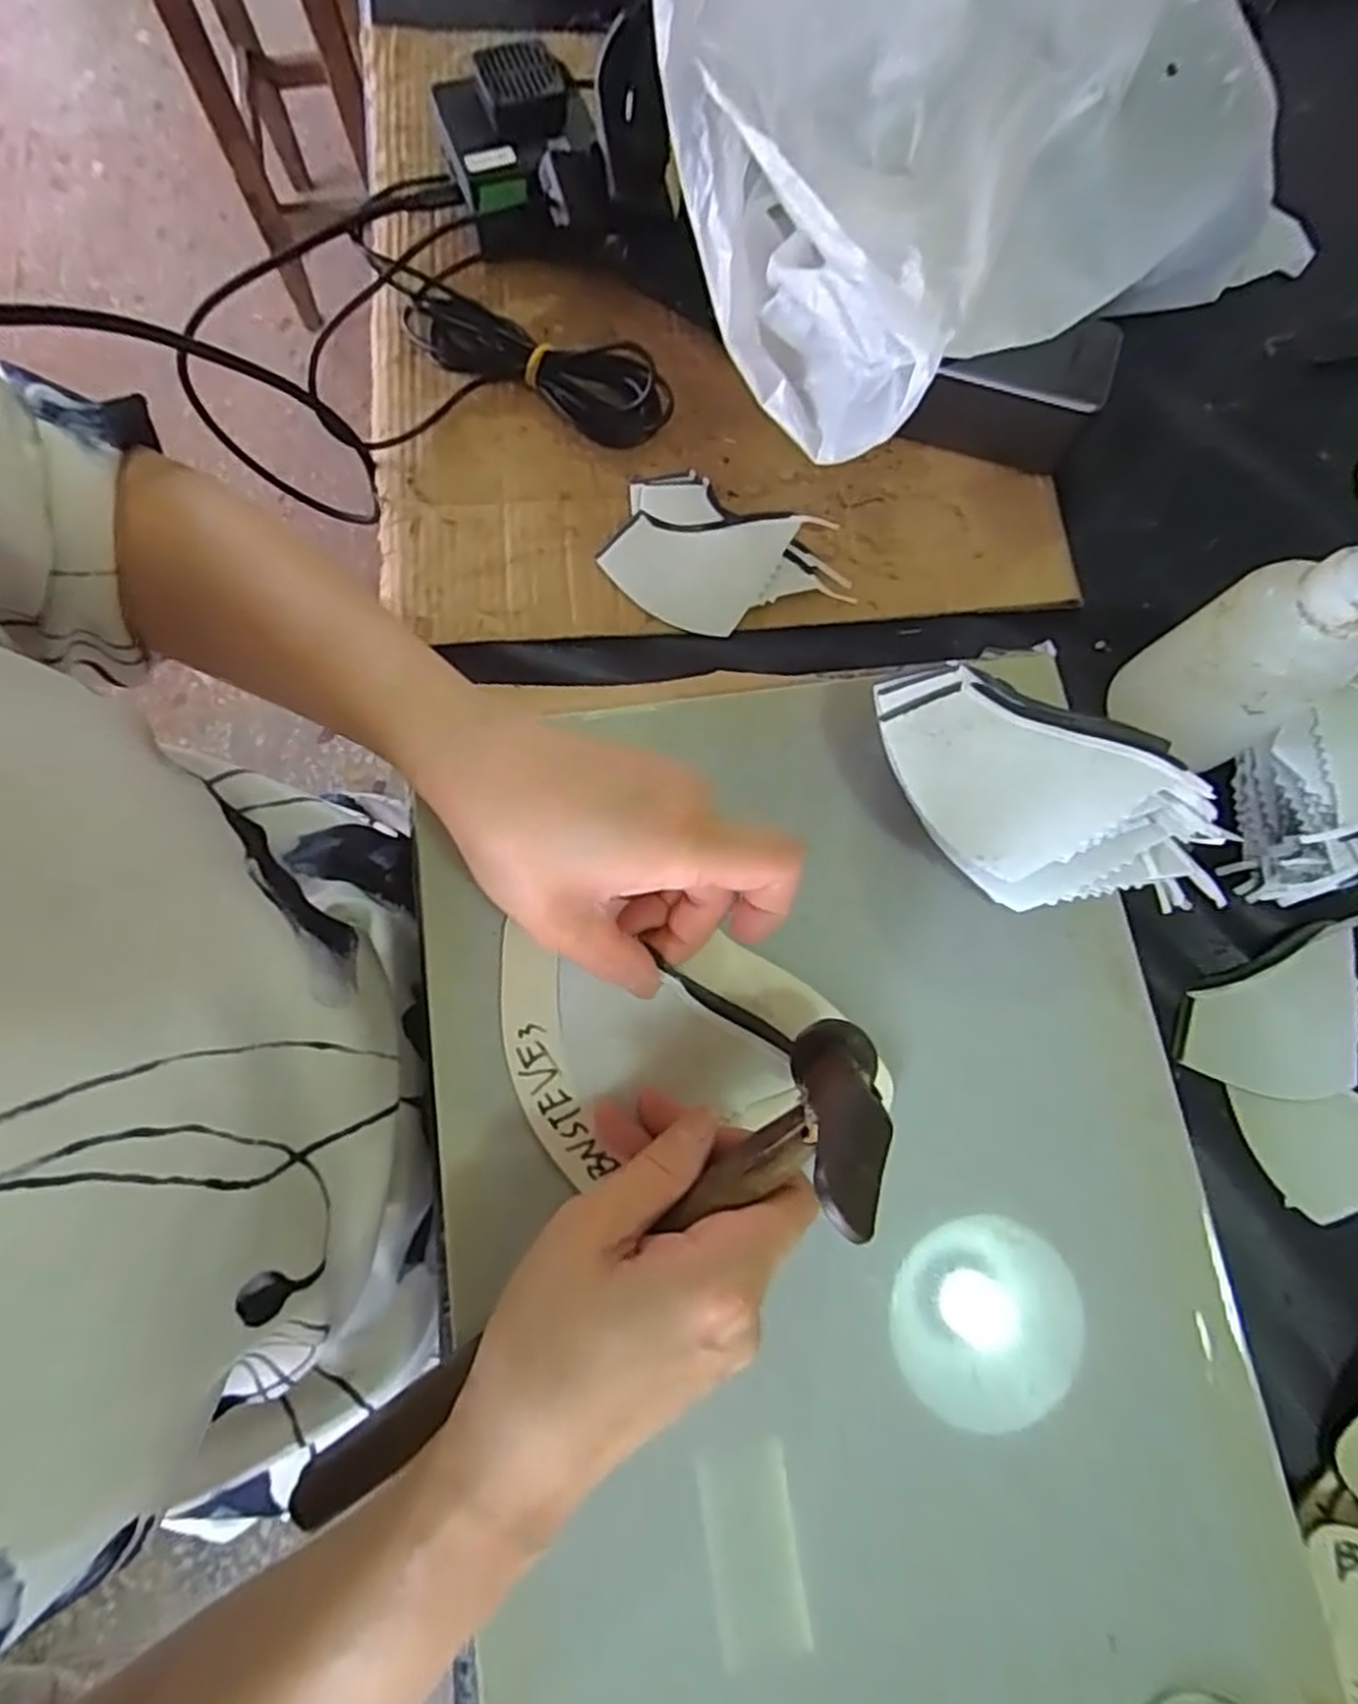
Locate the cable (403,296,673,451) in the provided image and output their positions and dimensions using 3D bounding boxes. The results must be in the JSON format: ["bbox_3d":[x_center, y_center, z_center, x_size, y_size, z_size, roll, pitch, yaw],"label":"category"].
[{"bbox_3d":[-0.077,-0.258,0.410,0.150,0.027,0.041,22,75,4],"label":"cable"}]

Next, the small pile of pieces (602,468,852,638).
[{"bbox_3d":[0.023,-0.149,0.394,0.117,0.013,0.080,24,76,5],"label":"small pile of pieces"}]

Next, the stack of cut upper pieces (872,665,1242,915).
[{"bbox_3d":[0.144,-0.014,0.304,0.157,0.055,0.071,28,78,6],"label":"stack of cut upper pieces"}]

